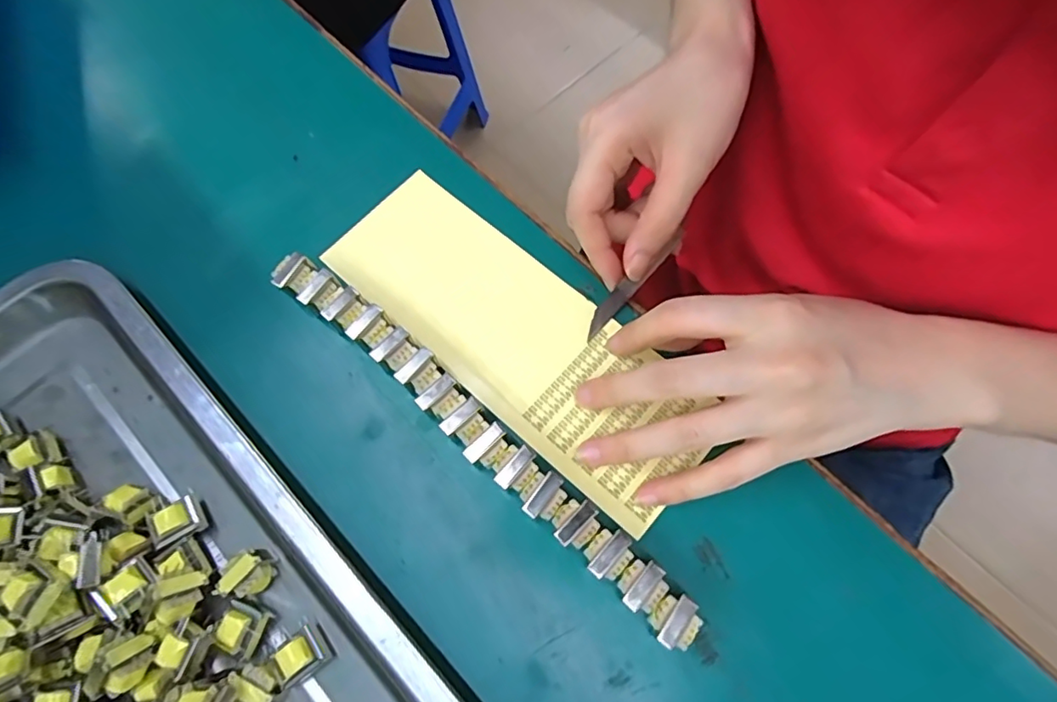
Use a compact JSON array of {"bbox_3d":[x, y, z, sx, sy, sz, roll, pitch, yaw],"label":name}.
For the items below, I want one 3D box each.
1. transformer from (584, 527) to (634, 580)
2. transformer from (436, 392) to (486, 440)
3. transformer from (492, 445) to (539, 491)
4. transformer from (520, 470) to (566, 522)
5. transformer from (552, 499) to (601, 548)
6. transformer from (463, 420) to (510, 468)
[{"bbox_3d":[0.033,0.085,0.236,0.021,0.019,0.017,-43,74,-13],"label":"transformer"},{"bbox_3d":[-0.031,0.032,0.258,0.019,0.020,0.017,-38,73,-12],"label":"transformer"},{"bbox_3d":[-0.006,0.053,0.249,0.016,0.021,0.019,42,76,16],"label":"transformer"},{"bbox_3d":[0.006,0.064,0.245,0.016,0.020,0.020,34,74,13],"label":"transformer"},{"bbox_3d":[0.020,0.075,0.241,0.020,0.021,0.017,-40,73,-12],"label":"transformer"},{"bbox_3d":[-0.019,0.043,0.253,0.019,0.021,0.016,-40,73,-12],"label":"transformer"}]

